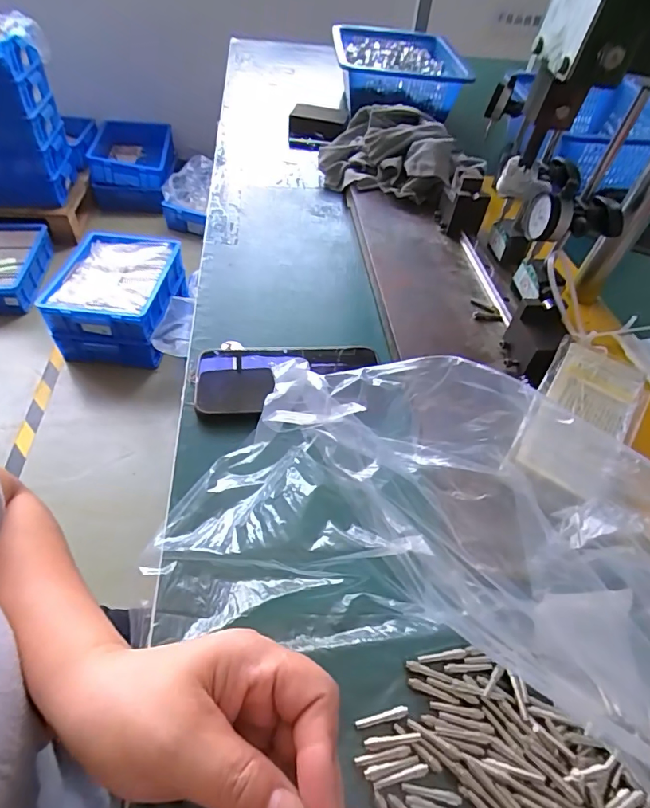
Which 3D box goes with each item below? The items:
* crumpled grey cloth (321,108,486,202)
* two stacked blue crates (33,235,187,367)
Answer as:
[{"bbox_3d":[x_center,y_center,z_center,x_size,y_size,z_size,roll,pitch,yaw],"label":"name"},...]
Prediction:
[{"bbox_3d":[0.095,-0.338,0.637,0.257,0.087,0.136,30,54,22],"label":"crumpled grey cloth"},{"bbox_3d":[-0.668,-0.340,1.503,0.344,0.243,0.415,6,49,-1],"label":"two stacked blue crates"}]

